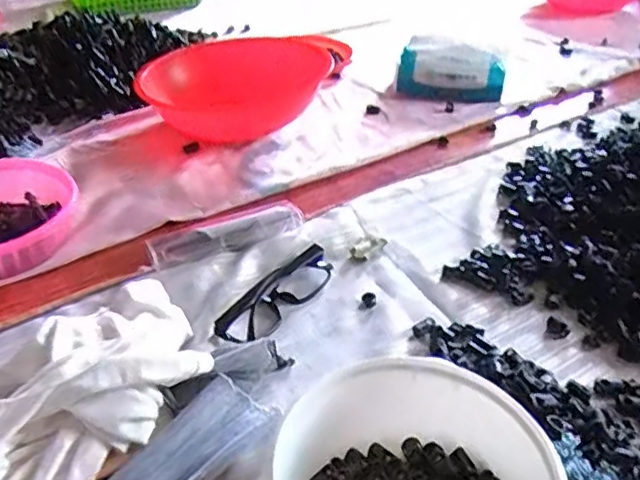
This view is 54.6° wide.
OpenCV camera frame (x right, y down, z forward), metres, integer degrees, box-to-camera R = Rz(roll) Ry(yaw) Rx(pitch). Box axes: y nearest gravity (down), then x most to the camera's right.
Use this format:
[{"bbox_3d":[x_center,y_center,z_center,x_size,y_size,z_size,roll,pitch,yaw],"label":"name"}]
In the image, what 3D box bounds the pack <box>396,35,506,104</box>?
[{"bbox_3d":[0.192,-0.245,0.916,0.151,0.069,0.083,4,36,6],"label":"pack"}]

